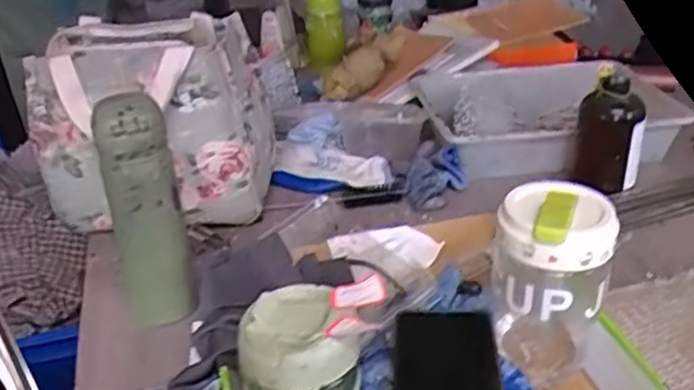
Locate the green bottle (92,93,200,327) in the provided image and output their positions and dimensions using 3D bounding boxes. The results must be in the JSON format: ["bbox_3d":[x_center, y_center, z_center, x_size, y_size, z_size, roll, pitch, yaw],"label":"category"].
[{"bbox_3d":[-0.185,0.017,0.646,0.063,0.218,0.063,-9,30,-10],"label":"green bottle"}]

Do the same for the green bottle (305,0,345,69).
[{"bbox_3d":[-0.042,-0.306,1.277,0.069,0.149,0.079,-4,29,0],"label":"green bottle"}]

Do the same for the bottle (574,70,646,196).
[{"bbox_3d":[0.306,-0.064,0.813,0.059,0.139,0.059,-16,31,-19],"label":"bottle"}]

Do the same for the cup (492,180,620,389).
[{"bbox_3d":[0.154,0.079,0.535,0.084,0.158,0.085,6,30,18],"label":"cup"}]

